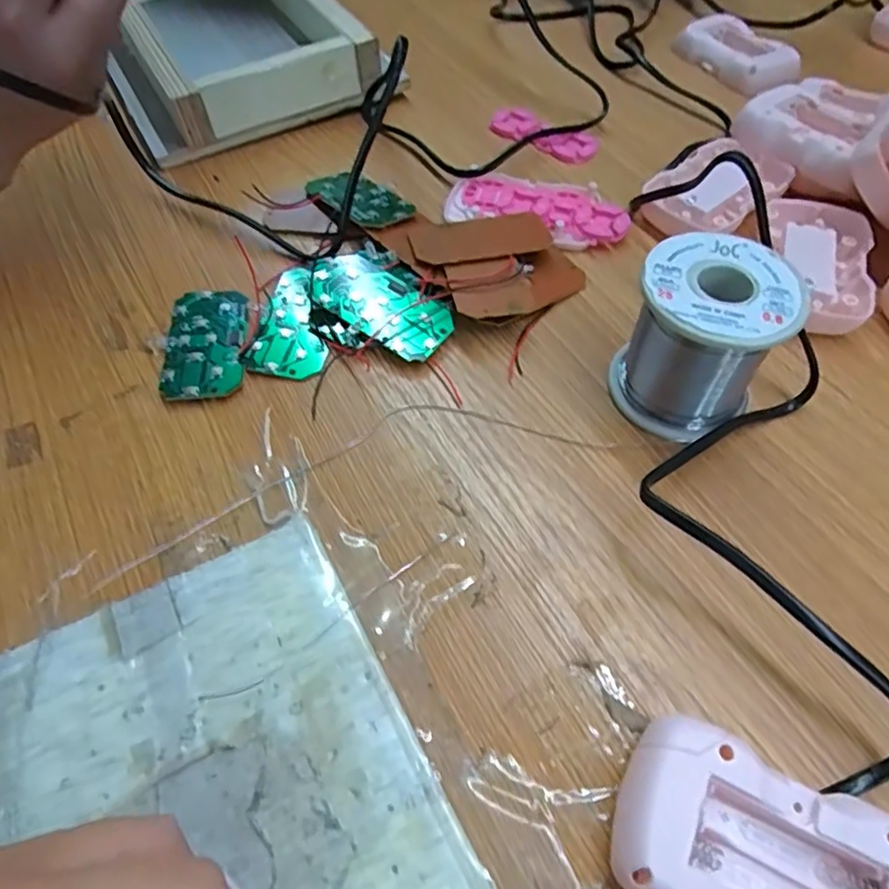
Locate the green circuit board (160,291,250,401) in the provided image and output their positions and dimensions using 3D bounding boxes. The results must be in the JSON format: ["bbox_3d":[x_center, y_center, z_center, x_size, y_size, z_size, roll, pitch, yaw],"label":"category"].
[{"bbox_3d":[-0.118,-0.051,0.312,0.039,0.006,0.071,-7,56,-3],"label":"green circuit board"}]

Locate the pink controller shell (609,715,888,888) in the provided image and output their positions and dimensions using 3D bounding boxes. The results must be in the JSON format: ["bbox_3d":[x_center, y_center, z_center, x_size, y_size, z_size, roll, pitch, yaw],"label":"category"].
[{"bbox_3d":[0.093,0.120,0.180,0.086,0.024,0.050,22,59,15],"label":"pink controller shell"}]

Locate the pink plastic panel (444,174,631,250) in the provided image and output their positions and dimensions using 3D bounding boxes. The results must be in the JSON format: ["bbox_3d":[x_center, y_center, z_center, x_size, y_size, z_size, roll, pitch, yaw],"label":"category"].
[{"bbox_3d":[0.053,-0.137,0.366,0.104,0.006,0.053,13,57,10],"label":"pink plastic panel"}]

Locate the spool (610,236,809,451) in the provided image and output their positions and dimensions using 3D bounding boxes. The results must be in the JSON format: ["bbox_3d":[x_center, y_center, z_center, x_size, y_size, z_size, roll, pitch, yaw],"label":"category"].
[{"bbox_3d":[0.108,-0.044,0.268,0.058,0.062,0.063,27,61,18],"label":"spool"}]

